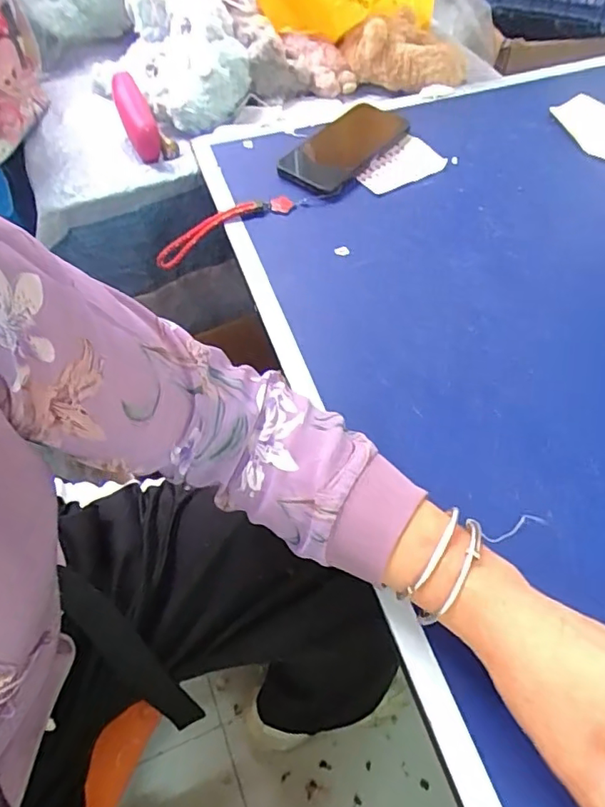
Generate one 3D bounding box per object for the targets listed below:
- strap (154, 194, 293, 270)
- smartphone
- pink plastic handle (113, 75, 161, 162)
[{"bbox_3d":[-0.084,-0.183,0.574,0.153,0.026,0.019,-27,60,-1],"label":"strap"},{"bbox_3d":[0.049,-0.293,0.634,0.081,0.018,0.165,36,64,22],"label":"smartphone"},{"bbox_3d":[-0.201,-0.351,0.672,0.037,0.037,0.122,-22,73,-12],"label":"pink plastic handle"}]

